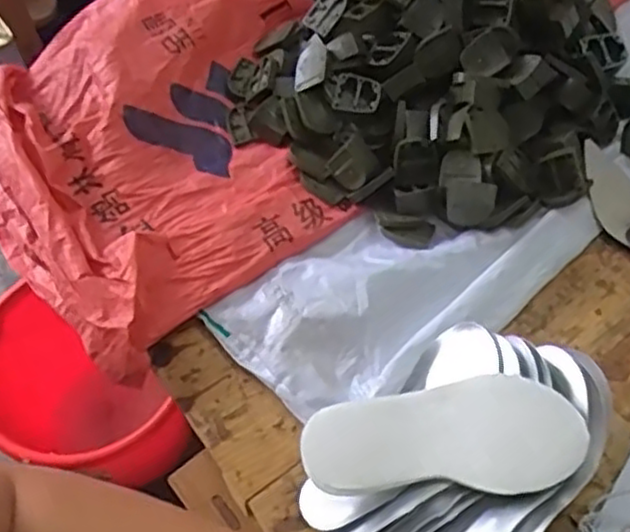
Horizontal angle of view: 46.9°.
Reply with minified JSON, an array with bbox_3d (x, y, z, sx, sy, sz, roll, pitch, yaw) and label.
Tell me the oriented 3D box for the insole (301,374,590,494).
[{"bbox_3d":[0.112,0.147,0.641,0.237,0.017,0.096,-1,68,1],"label":"insole"}]

